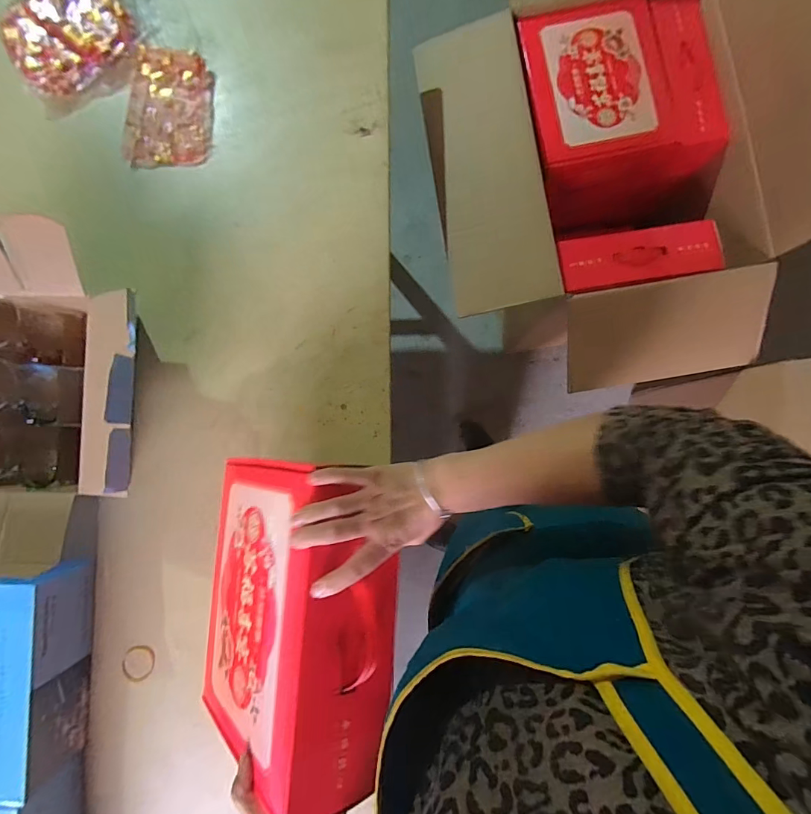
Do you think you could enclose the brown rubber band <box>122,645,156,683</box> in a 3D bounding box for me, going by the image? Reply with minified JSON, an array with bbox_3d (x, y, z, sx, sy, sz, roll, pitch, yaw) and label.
[{"bbox_3d":[-0.438,0.421,0.692,0.059,0.005,0.053,-41,87,-2],"label":"brown rubber band"}]

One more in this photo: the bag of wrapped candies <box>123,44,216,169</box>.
[{"bbox_3d":[-0.416,-0.527,0.743,0.141,0.025,0.204,5,86,1],"label":"bag of wrapped candies"}]

